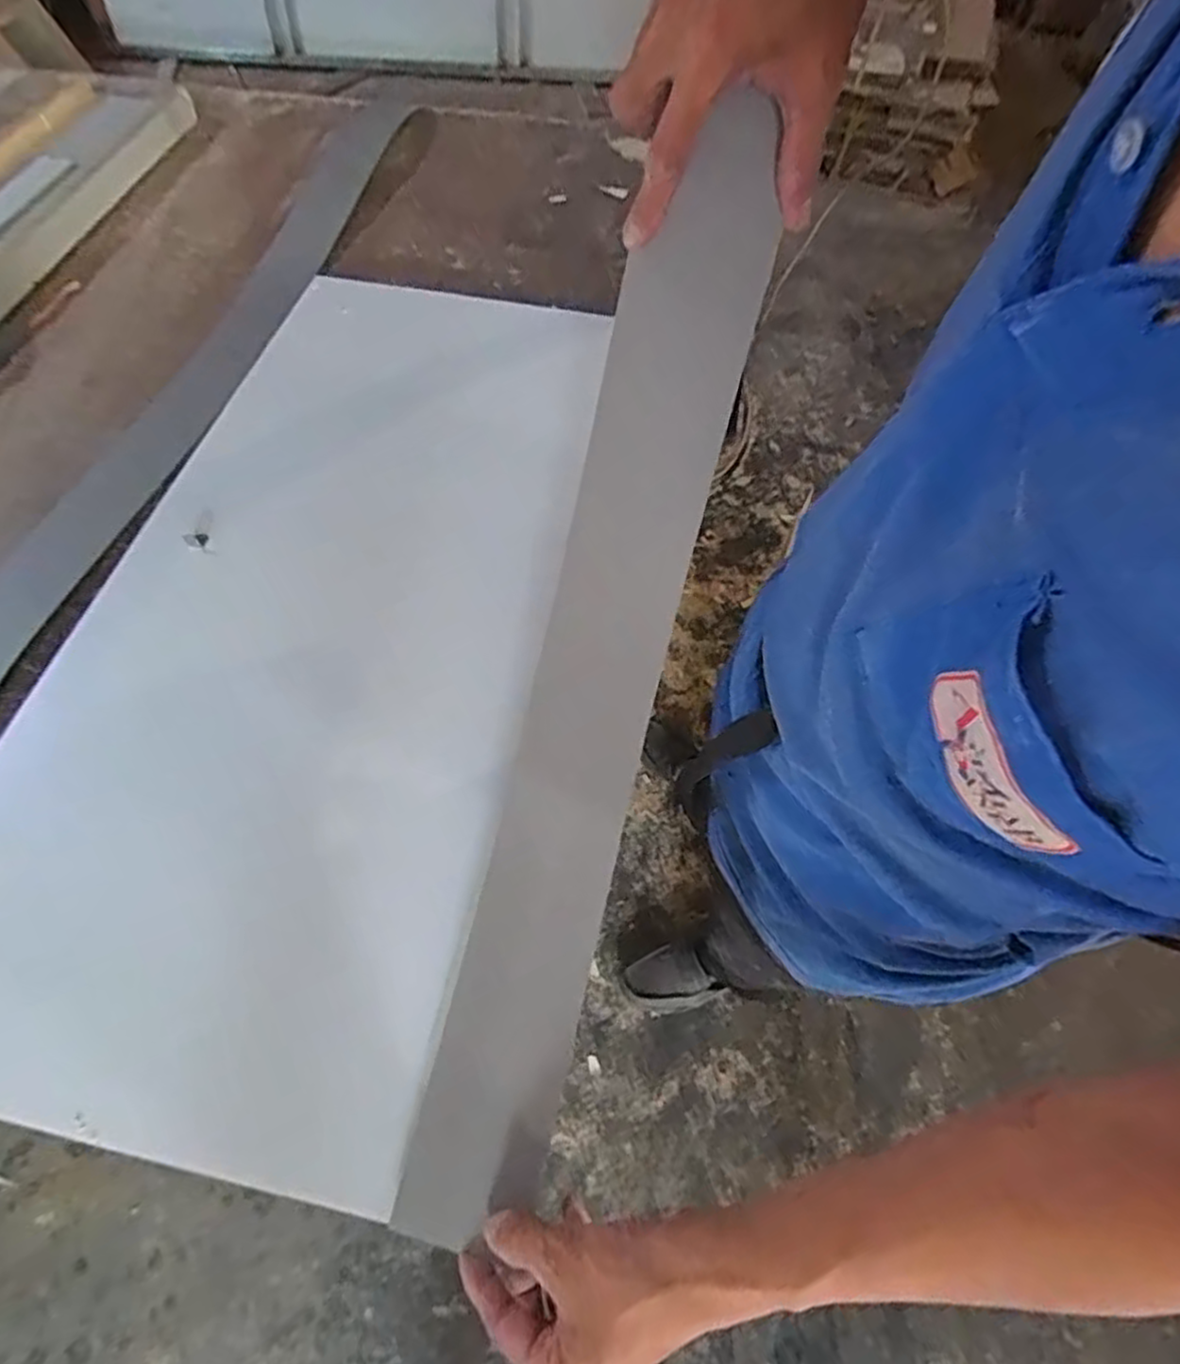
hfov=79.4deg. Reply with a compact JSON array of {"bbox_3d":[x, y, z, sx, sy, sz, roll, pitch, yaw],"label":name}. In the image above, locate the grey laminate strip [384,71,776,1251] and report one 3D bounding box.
[{"bbox_3d":[-0.001,-0.002,0.430,0.080,0.104,0.625,15,89,8],"label":"grey laminate strip"}]

